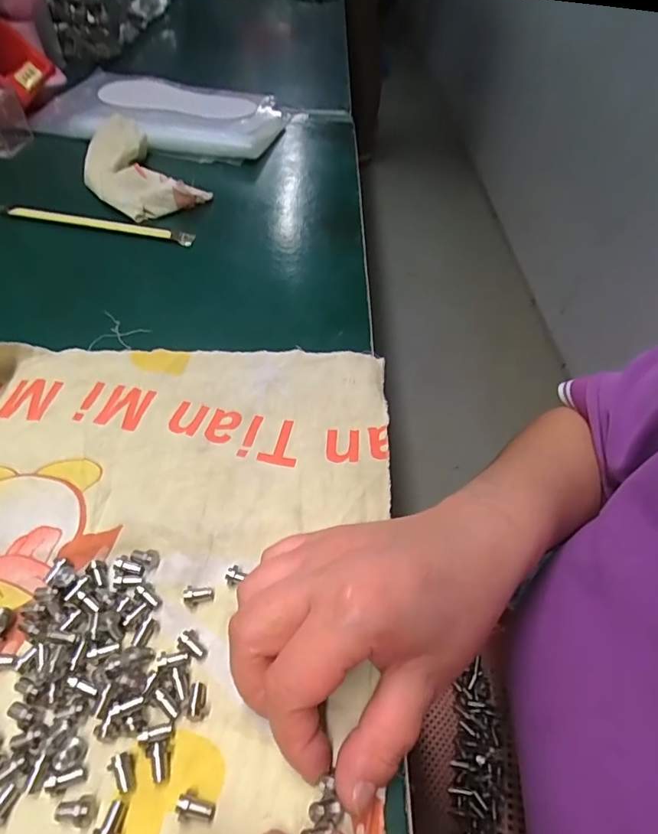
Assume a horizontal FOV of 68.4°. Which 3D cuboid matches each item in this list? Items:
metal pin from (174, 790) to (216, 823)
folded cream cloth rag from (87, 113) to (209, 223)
[{"bbox_3d":[-0.051,0.149,0.185,0.015,0.006,0.009,11,50,7],"label":"metal pin"},{"bbox_3d":[-0.207,-0.261,0.502,0.087,0.031,0.168,-32,57,-26],"label":"folded cream cloth rag"}]

